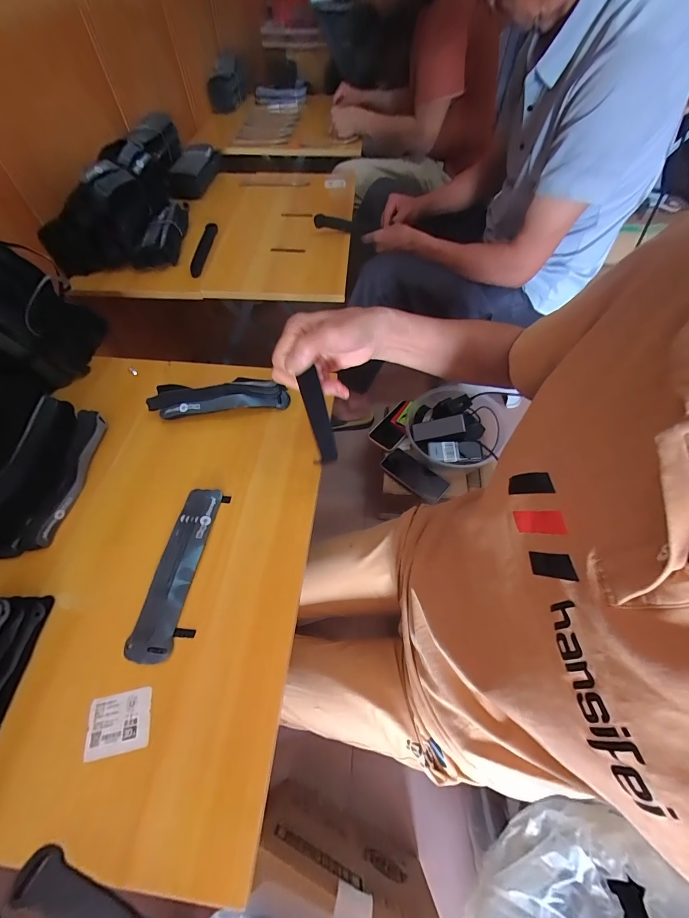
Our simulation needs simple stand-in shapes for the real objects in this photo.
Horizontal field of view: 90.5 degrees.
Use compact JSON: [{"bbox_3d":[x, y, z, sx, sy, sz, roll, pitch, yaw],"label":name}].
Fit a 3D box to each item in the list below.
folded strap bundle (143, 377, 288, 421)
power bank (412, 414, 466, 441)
[{"bbox_3d":[-0.190,-0.094,0.524,0.205,0.044,0.051,-5,58,-3],"label":"folded strap bundle"},{"bbox_3d":[0.226,-0.077,0.821,0.119,0.017,0.047,-11,56,18],"label":"power bank"}]

